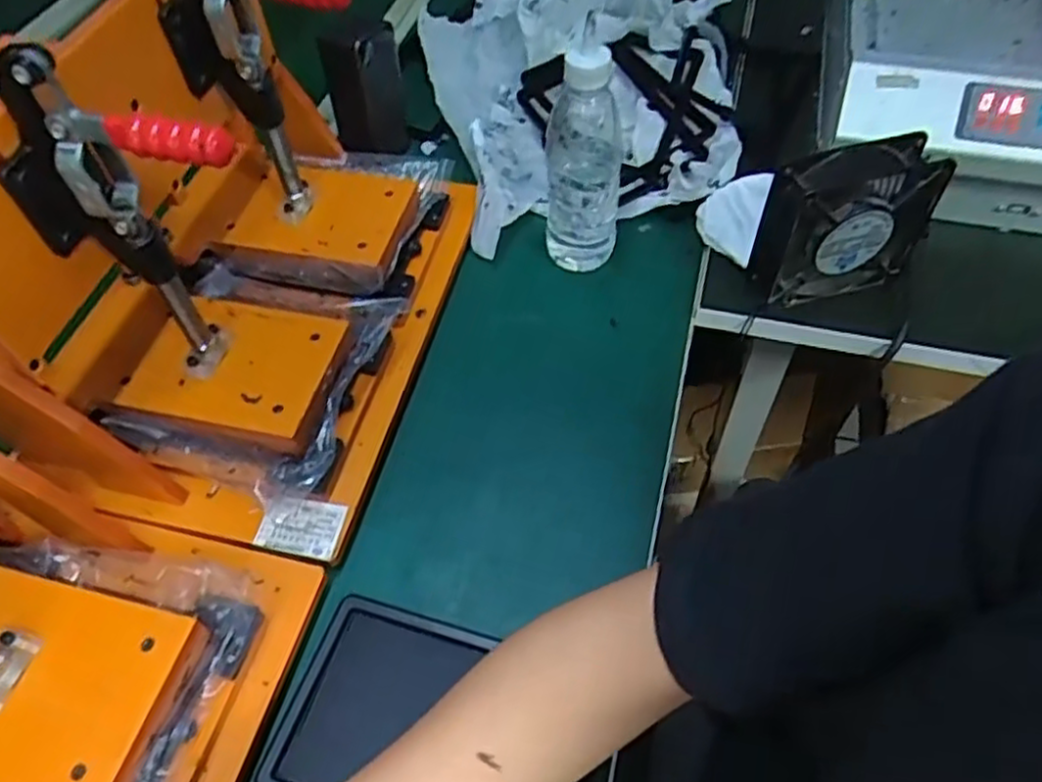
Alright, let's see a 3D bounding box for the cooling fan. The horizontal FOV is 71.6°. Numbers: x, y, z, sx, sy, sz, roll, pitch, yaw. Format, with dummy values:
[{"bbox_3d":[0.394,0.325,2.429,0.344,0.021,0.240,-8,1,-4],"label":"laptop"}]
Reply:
[{"bbox_3d":[0.245,-0.125,0.546,0.114,0.115,0.038,-11,54,-6],"label":"cooling fan"}]

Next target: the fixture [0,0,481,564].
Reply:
[{"bbox_3d":[-0.194,-0.117,0.491,0.229,0.247,0.355,10,55,10],"label":"fixture"}]

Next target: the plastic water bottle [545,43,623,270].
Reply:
[{"bbox_3d":[0.050,-0.183,0.565,0.058,0.177,0.065,5,54,6],"label":"plastic water bottle"}]

